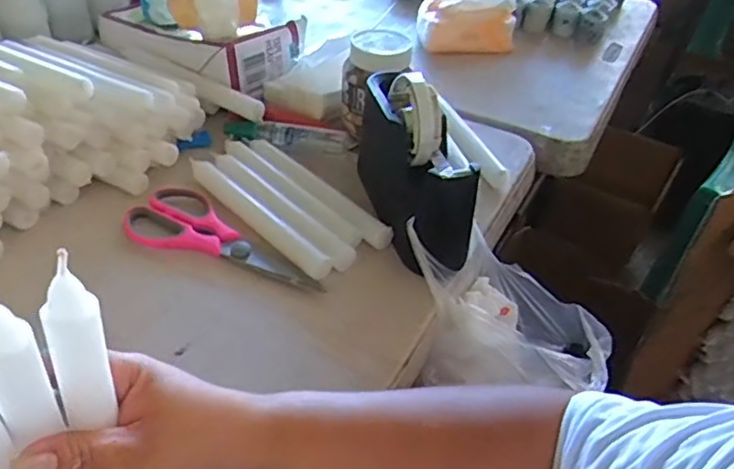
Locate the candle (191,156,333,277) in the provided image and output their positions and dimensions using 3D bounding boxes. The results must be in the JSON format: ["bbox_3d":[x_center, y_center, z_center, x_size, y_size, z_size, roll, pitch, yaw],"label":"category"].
[{"bbox_3d":[-0.104,-0.022,0.582,0.022,0.015,0.204,-29,50,-33],"label":"candle"}]

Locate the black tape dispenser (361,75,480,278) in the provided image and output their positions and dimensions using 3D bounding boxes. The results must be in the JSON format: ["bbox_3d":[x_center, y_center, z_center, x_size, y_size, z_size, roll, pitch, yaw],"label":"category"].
[{"bbox_3d":[0.041,-0.067,0.560,0.060,0.125,0.182,-10,42,-16],"label":"black tape dispenser"}]

